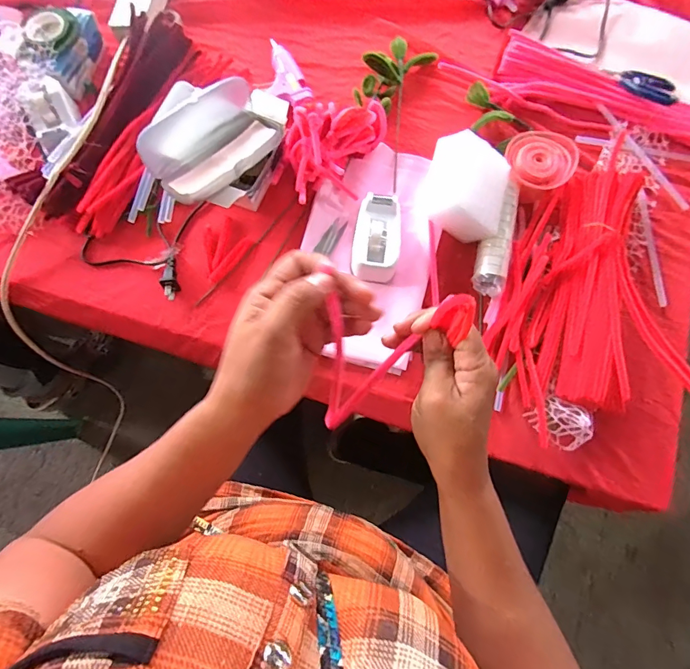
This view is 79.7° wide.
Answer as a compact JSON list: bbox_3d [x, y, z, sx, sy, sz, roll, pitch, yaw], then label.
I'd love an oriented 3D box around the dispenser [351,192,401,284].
[{"bbox_3d":[0.038,-0.111,0.494,0.052,0.040,0.105,8,77,2],"label":"dispenser"}]

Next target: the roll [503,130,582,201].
[{"bbox_3d":[0.249,-0.218,0.534,0.089,0.037,0.078,1,77,0],"label":"roll"}]

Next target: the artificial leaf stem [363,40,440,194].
[{"bbox_3d":[0.056,-0.307,0.547,0.091,0.039,0.227,18,77,4],"label":"artificial leaf stem"}]

